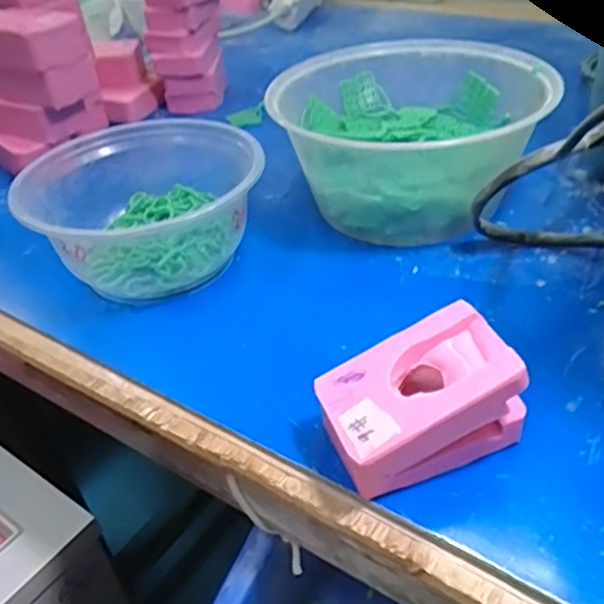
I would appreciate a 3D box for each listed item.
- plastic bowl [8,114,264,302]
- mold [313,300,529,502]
[{"bbox_3d":[-0.089,-0.057,0.375,0.131,0.063,0.111,-12,39,-7],"label":"plastic bowl"},{"bbox_3d":[0.045,0.039,0.247,0.072,0.048,0.045,-16,39,-12],"label":"mold"}]

